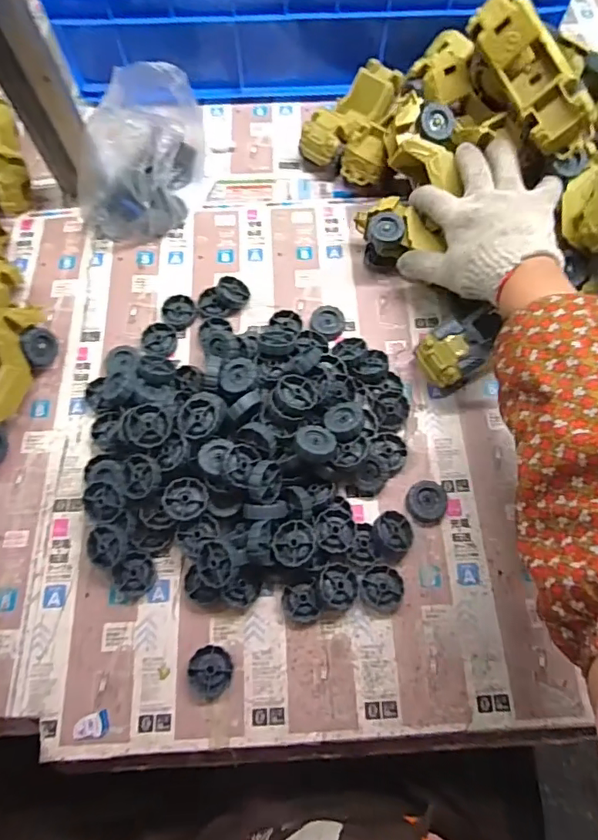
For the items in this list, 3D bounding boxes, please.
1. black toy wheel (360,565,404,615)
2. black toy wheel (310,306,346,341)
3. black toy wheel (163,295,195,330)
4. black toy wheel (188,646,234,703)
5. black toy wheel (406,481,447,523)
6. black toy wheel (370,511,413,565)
[{"bbox_3d":[0.076,0.153,0.453,0.037,0.009,0.039,0,68,1],"label":"black toy wheel"},{"bbox_3d":[0.032,-0.108,0.557,0.036,0.011,0.038,0,68,1],"label":"black toy wheel"},{"bbox_3d":[-0.135,-0.121,0.562,0.035,0.013,0.037,0,68,1],"label":"black toy wheel"},{"bbox_3d":[-0.077,0.217,0.429,0.037,0.010,0.042,1,68,2],"label":"black toy wheel"},{"bbox_3d":[0.123,0.079,0.481,0.038,0.015,0.037,0,68,1],"label":"black toy wheel"},{"bbox_3d":[0.087,0.107,0.465,0.038,0.023,0.048,27,71,11],"label":"black toy wheel"}]

